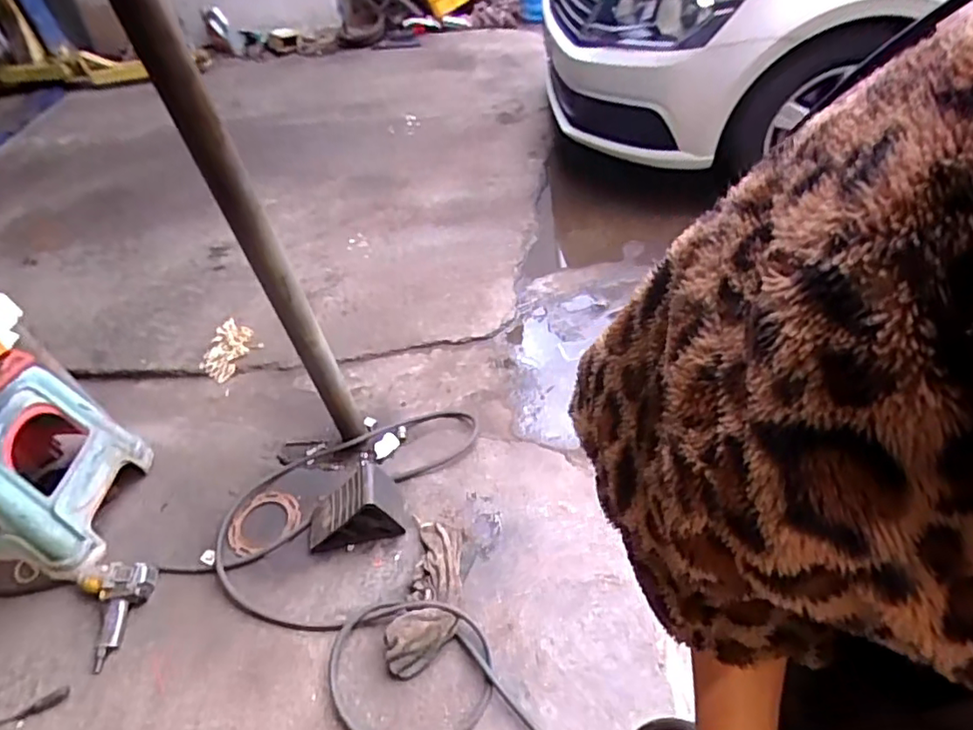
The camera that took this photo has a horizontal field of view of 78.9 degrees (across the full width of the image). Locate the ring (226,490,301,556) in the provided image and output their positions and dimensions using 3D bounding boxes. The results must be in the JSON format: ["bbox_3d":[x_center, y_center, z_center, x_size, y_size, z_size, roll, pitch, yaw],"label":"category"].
[{"bbox_3d":[-0.594,0.413,1.575,0.188,0.020,0.152,-33,51,-19],"label":"ring"}]

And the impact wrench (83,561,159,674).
[{"bbox_3d":[-0.893,0.582,1.403,0.146,0.073,0.235,-7,47,3],"label":"impact wrench"}]

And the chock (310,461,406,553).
[{"bbox_3d":[-0.343,0.360,1.481,0.246,0.208,0.122,-11,47,0],"label":"chock"}]

